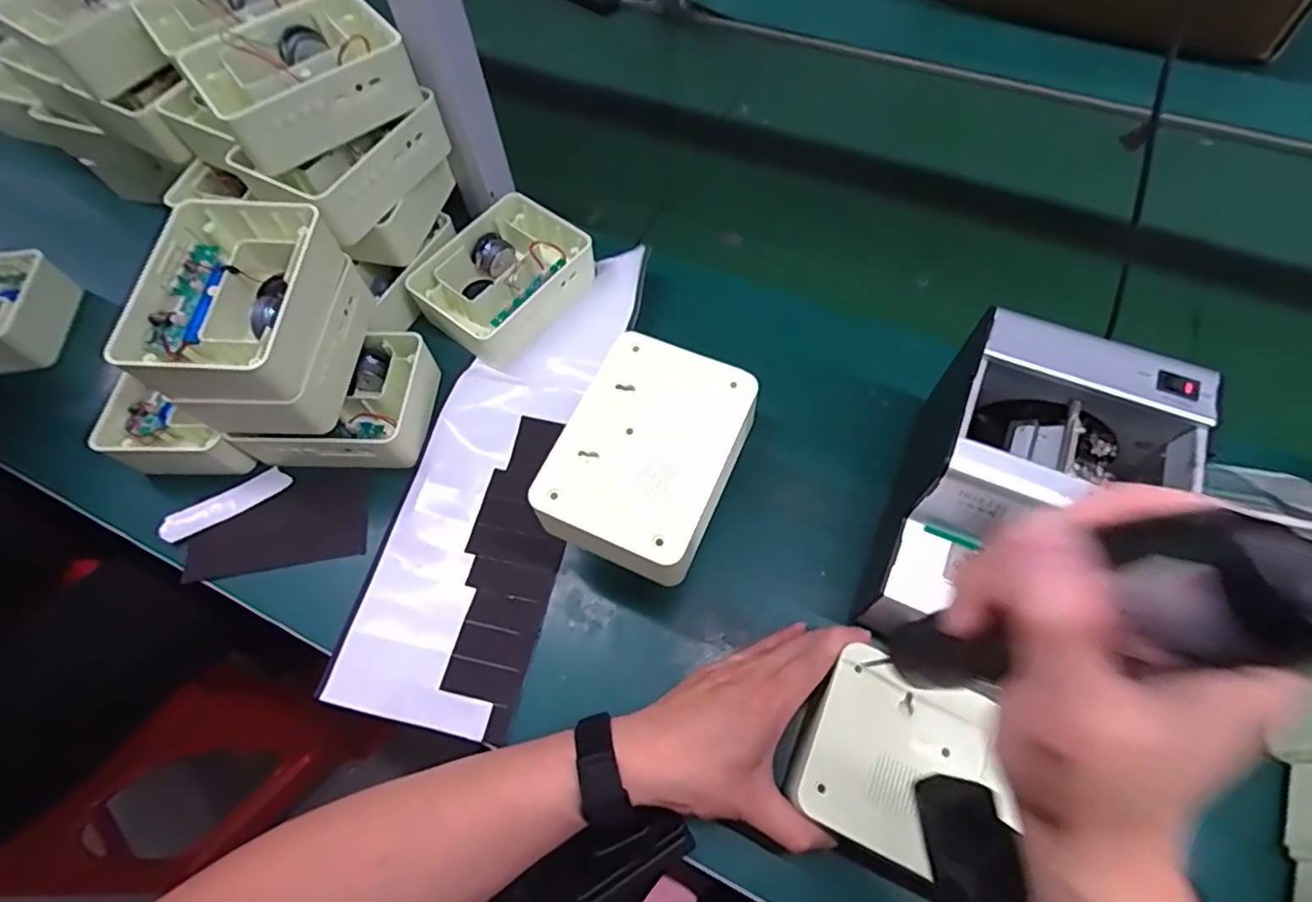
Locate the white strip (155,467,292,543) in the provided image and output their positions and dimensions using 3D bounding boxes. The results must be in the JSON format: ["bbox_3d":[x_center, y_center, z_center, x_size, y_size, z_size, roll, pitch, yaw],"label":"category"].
[{"bbox_3d":[-0.350,0.044,0.494,0.100,0.011,0.023,-30,65,-12],"label":"white strip"}]

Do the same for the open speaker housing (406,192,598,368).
[{"bbox_3d":[-0.137,-0.155,0.556,0.109,0.051,0.149,33,69,19],"label":"open speaker housing"}]

